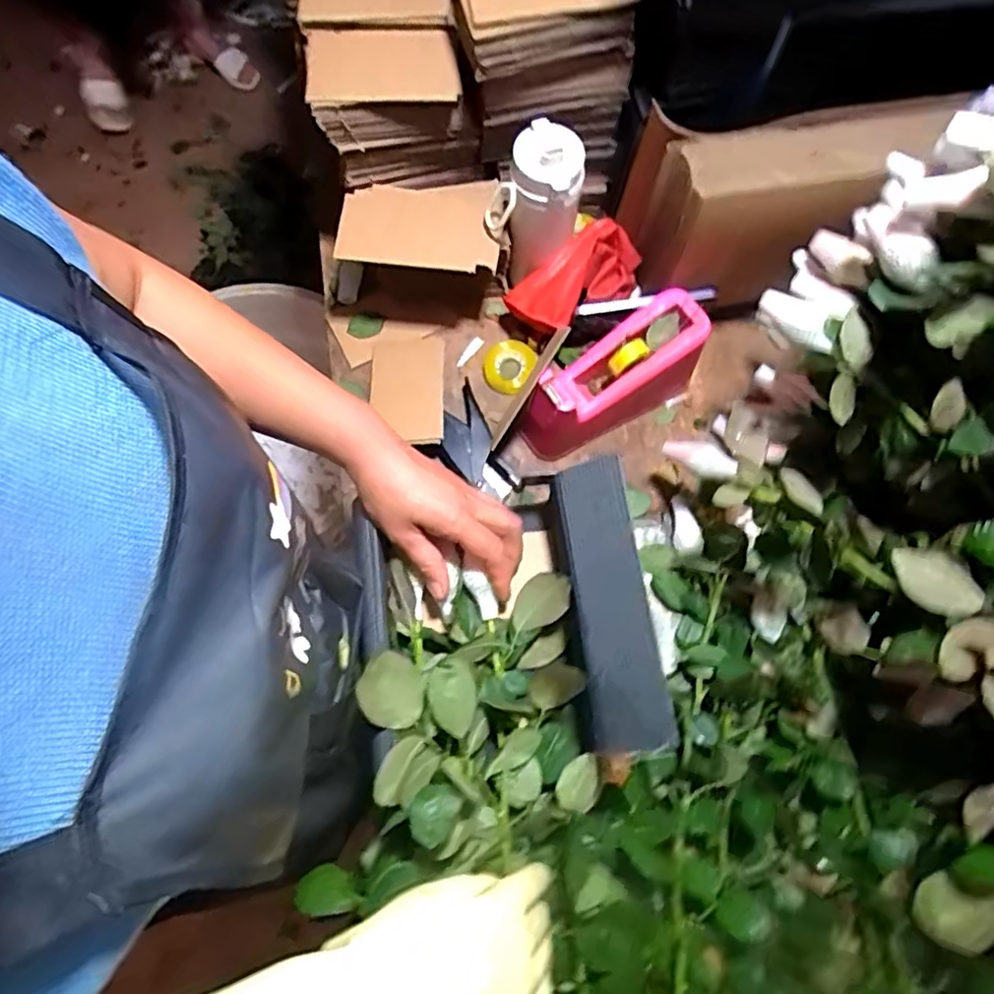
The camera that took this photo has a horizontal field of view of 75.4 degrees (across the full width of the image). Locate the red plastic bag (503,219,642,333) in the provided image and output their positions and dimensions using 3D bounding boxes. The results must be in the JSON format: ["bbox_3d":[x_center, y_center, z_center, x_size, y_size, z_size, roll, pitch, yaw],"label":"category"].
[{"bbox_3d":[0.088,-0.235,0.700,0.142,0.051,0.076,-29,75,-9],"label":"red plastic bag"}]

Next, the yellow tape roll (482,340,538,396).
[{"bbox_3d":[0.013,-0.152,0.739,0.053,0.032,0.060,28,75,8],"label":"yellow tape roll"}]

